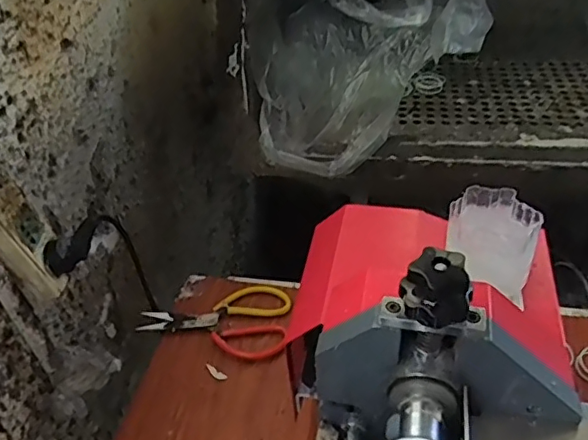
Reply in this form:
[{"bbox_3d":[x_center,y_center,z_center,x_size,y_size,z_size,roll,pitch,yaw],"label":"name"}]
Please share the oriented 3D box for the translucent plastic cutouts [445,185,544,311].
[{"bbox_3d":[0.176,0.018,0.517,0.074,0.072,0.068,9,42,15],"label":"translucent plastic cutouts"}]

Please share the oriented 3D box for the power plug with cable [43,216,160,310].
[{"bbox_3d":[-0.212,0.047,0.679,0.026,0.241,0.076,3,74,10],"label":"power plug with cable"}]

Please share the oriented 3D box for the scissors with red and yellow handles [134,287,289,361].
[{"bbox_3d":[-0.096,0.122,0.759,0.188,0.012,0.114,7,42,14],"label":"scissors with red and yellow handles"}]

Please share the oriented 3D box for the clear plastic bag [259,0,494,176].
[{"bbox_3d":[0.115,-0.245,0.851,0.307,0.239,0.307,2,41,8],"label":"clear plastic bag"}]

